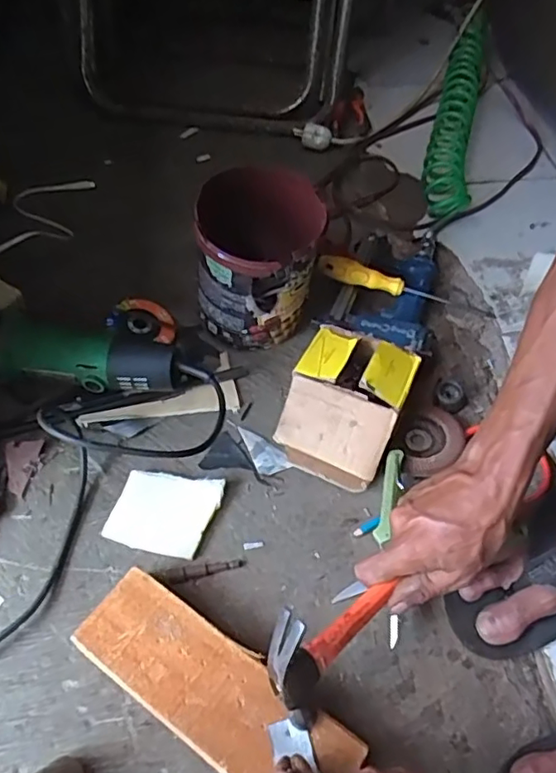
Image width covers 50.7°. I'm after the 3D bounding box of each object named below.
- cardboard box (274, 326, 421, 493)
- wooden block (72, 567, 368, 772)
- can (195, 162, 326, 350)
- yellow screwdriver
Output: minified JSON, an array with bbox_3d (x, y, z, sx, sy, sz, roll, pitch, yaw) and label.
[{"bbox_3d":[0.071,0.014,0.625,0.114,0.070,0.157,21,57,12],"label":"cardboard box"},{"bbox_3d":[-0.054,0.247,0.475,0.229,0.034,0.079,32,59,19],"label":"wooden block"},{"bbox_3d":[-0.026,-0.143,0.676,0.129,0.154,0.161,2,55,-1],"label":"can"},{"bbox_3d":[0.157,-0.121,0.724,0.219,0.027,0.025,16,55,-8],"label":"yellow screwdriver"}]

